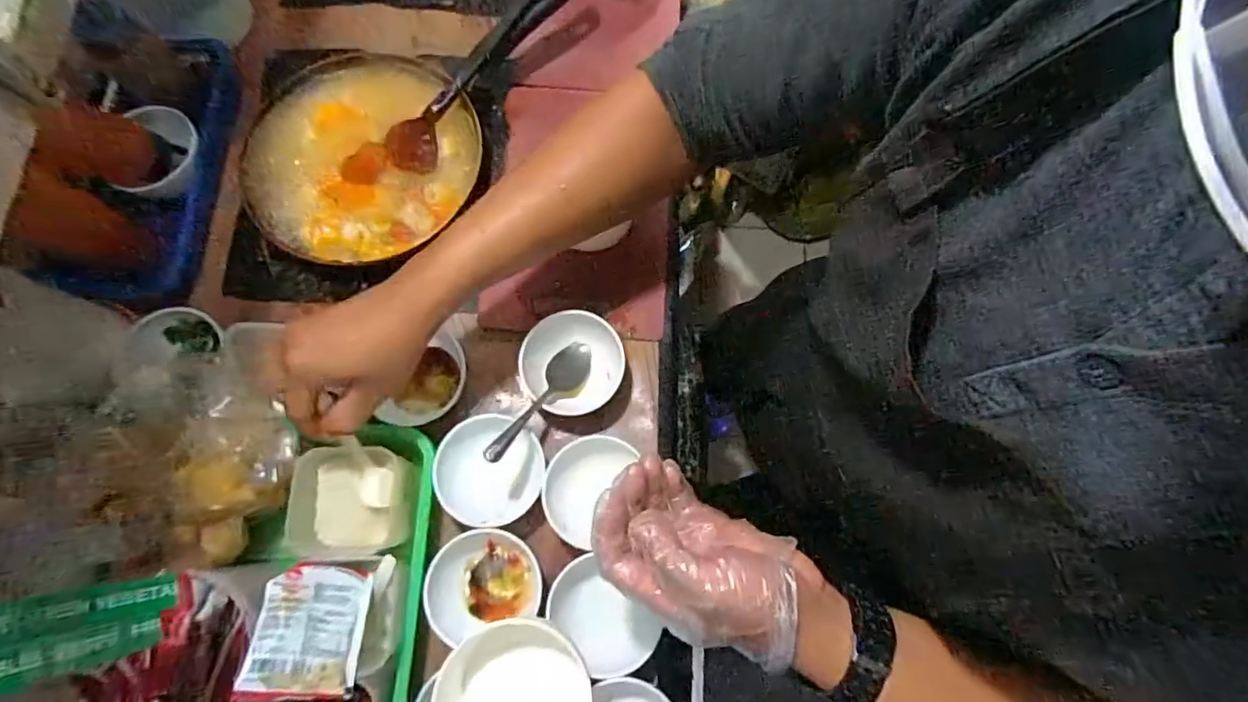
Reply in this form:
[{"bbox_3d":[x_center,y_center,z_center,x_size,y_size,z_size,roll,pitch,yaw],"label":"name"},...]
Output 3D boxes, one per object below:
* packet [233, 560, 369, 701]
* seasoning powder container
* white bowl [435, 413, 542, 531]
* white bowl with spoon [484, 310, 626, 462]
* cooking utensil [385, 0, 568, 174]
[{"bbox_3d":[-0.227,0.201,0.413,0.072,0.006,0.088,24,41,-33],"label":"packet"},{"bbox_3d":[-0.227,0.127,0.478,0.088,0.058,0.086,2,75,-1],"label":"seasoning powder container"},{"bbox_3d":[-0.118,0.106,0.507,0.090,0.043,0.091,0,75,-2],"label":"white bowl"},{"bbox_3d":[-0.052,0.032,0.503,0.091,0.079,0.141,10,75,1],"label":"white bowl with spoon"},{"bbox_3d":[-0.139,-0.283,0.568,0.049,0.030,0.262,45,93,9],"label":"cooking utensil"}]

